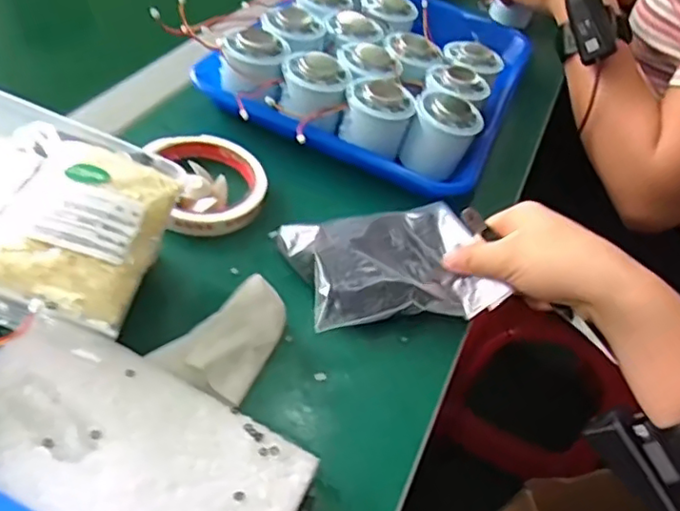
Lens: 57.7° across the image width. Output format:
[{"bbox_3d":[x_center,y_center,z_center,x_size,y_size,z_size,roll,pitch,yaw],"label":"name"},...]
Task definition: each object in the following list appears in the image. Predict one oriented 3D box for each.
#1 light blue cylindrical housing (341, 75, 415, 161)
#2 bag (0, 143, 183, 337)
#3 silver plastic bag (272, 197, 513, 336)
[{"bbox_3d":[0.029,-0.114,0.495,0.053,0.047,0.053,8,47,-9],"label":"light blue cylindrical housing"},{"bbox_3d":[-0.131,-0.011,0.310,0.075,0.028,0.117,15,44,-1],"label":"bag"},{"bbox_3d":[0.034,0.003,0.405,0.127,0.028,0.096,-12,48,-18],"label":"silver plastic bag"}]

